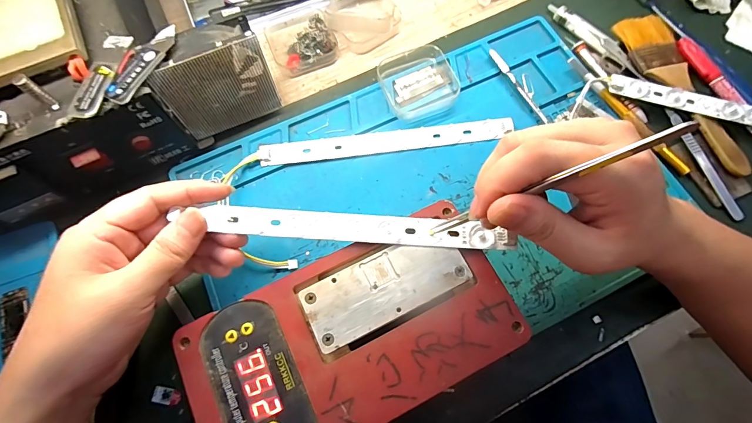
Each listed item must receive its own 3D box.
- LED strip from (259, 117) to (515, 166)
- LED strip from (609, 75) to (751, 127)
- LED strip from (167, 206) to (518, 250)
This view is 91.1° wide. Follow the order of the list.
[{"bbox_3d":[0.010,-0.062,0.319,0.215,0.008,0.020,-8,72,-1],"label":"LED strip"},{"bbox_3d":[0.307,-0.084,0.309,0.213,0.009,0.018,16,92,6],"label":"LED strip"},{"bbox_3d":[-0.009,0.009,0.233,0.189,0.007,0.015,5,72,1],"label":"LED strip"}]

